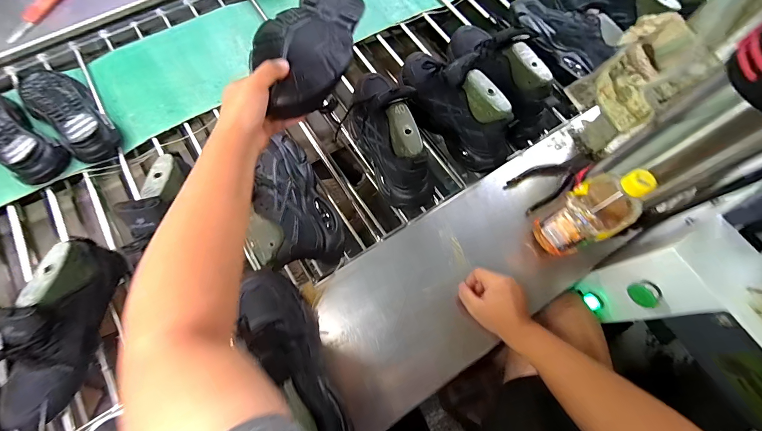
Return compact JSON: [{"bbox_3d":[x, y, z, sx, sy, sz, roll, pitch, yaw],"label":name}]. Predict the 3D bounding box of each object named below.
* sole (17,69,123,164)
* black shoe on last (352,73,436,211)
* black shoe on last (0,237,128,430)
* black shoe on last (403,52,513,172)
[{"bbox_3d":[-0.680,-0.233,0.692,0.342,0.049,0.112,39,74,12],"label":"sole"},{"bbox_3d":[0.011,-0.164,0.599,0.100,0.128,0.289,-20,72,-8],"label":"black shoe on last"},{"bbox_3d":[-0.483,0.180,0.478,0.090,0.131,0.275,13,83,3],"label":"black shoe on last"},{"bbox_3d":[0.142,-0.229,0.634,0.098,0.143,0.291,-35,75,-12],"label":"black shoe on last"}]

